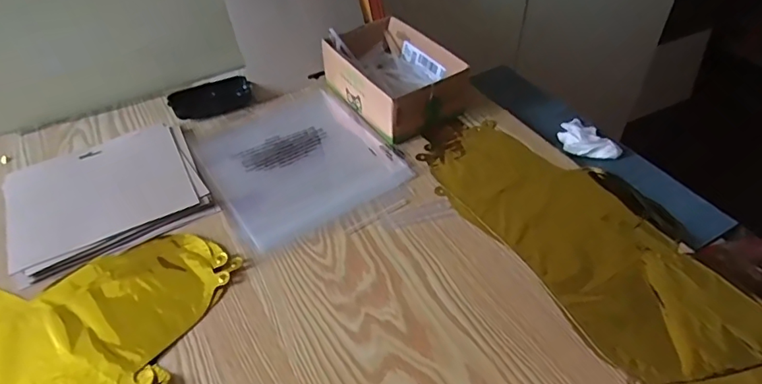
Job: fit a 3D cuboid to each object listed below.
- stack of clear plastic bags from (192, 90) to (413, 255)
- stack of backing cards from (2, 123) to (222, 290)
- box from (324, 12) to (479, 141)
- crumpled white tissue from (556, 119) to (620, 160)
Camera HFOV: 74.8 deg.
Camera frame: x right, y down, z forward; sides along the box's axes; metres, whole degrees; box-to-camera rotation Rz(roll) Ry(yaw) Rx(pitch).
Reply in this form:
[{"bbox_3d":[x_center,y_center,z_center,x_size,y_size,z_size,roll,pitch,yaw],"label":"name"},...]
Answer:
[{"bbox_3d":[-0.107,-0.046,0.627,0.211,0.011,0.234,-25,49,-22],"label":"stack of clear plastic bags"},{"bbox_3d":[-0.314,0.000,0.572,0.200,0.012,0.177,-24,49,-21],"label":"stack of backing cards"},{"bbox_3d":[0.018,-0.160,0.686,0.140,0.067,0.194,-27,50,-23],"label":"box"},{"bbox_3d":[0.257,-0.071,0.641,0.057,0.022,0.087,-14,46,-12],"label":"crumpled white tissue"}]

